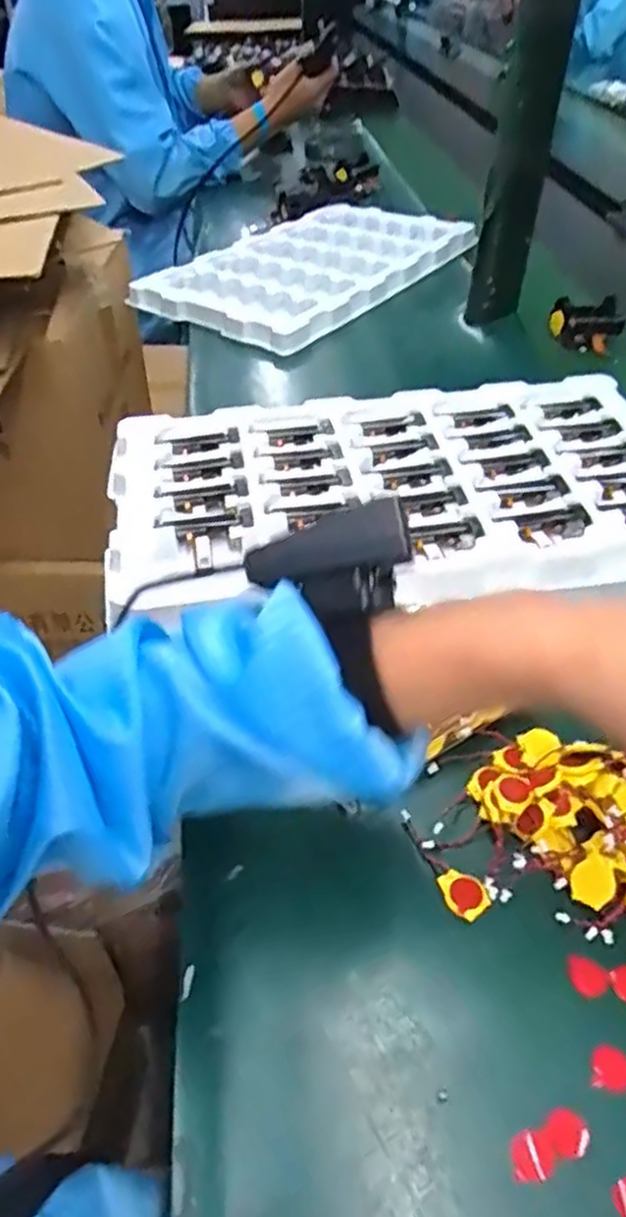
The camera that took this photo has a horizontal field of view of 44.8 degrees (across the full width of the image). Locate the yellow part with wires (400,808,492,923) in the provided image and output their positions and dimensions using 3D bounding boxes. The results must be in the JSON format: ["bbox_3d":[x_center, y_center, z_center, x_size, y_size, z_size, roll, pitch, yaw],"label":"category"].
[{"bbox_3d":[0.061,0.127,0.374,0.018,0.006,0.059,-29,50,-29],"label":"yellow part with wires"}]

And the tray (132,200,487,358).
[{"bbox_3d":[0.002,-0.424,0.963,0.252,0.051,0.436,32,51,29],"label":"tray"}]

